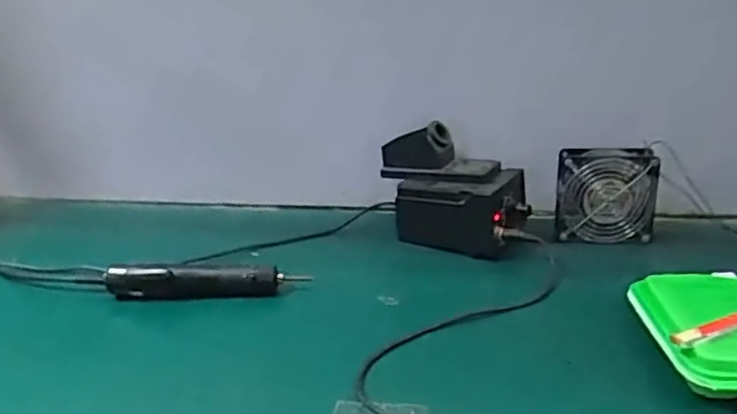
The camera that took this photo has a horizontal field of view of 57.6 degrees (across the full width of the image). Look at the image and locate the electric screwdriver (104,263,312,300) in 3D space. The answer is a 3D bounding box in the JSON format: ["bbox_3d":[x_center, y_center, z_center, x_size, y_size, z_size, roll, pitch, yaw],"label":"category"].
[{"bbox_3d":[-0.193,0.083,0.790,0.231,0.036,0.029,-2,23,-1],"label":"electric screwdriver"}]

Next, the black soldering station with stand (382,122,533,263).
[{"bbox_3d":[0.104,-0.016,0.888,0.197,0.138,0.077,8,25,24],"label":"black soldering station with stand"}]

